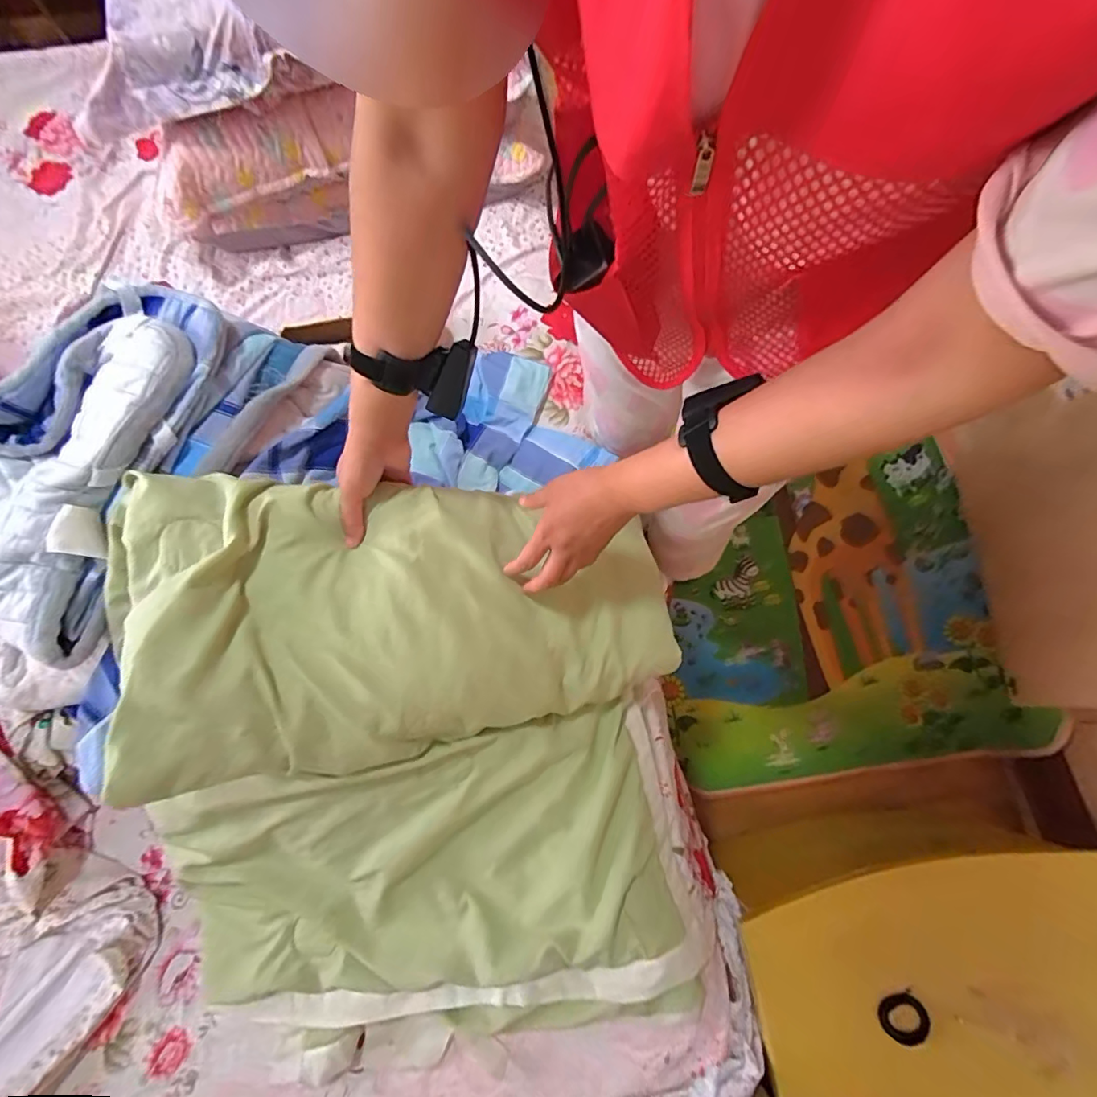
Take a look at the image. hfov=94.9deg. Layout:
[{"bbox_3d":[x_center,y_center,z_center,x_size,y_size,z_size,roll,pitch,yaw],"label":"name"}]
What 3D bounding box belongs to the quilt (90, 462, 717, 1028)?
[{"bbox_3d":[-0.133,0.230,0.539,0.572,0.272,0.562,2,73,1],"label":"quilt"}]

